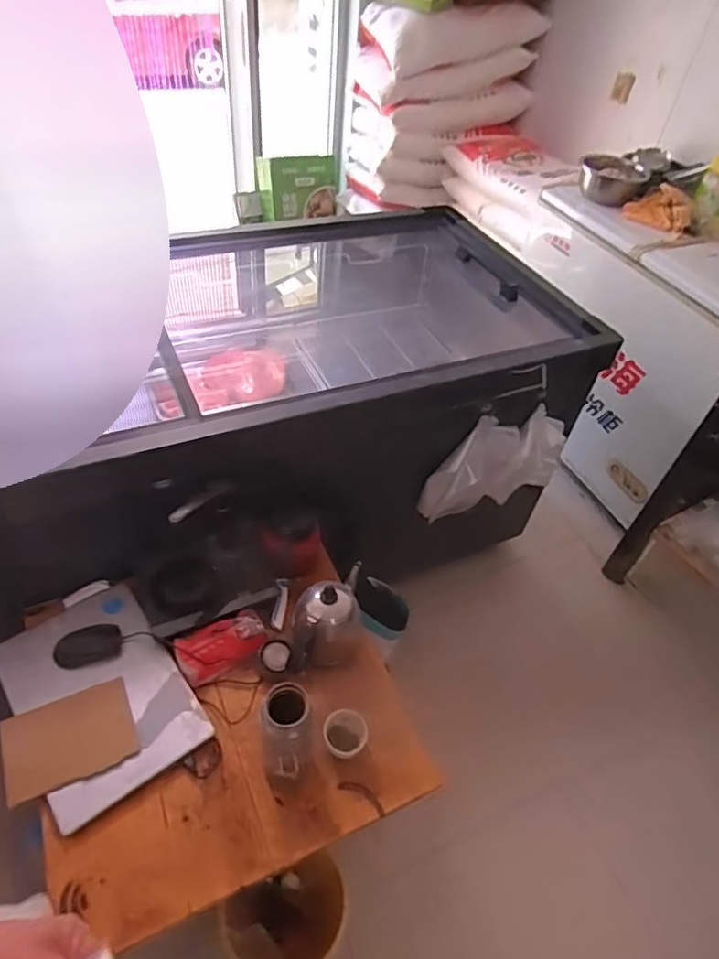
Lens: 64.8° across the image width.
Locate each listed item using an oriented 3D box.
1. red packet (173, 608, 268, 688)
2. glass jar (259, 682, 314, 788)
[{"bbox_3d":[-0.246,0.300,1.013,0.156,0.062,0.077,-19,53,-22],"label":"red packet"},{"bbox_3d":[-0.102,0.380,0.854,0.079,0.222,0.092,-2,49,-9],"label":"glass jar"}]

